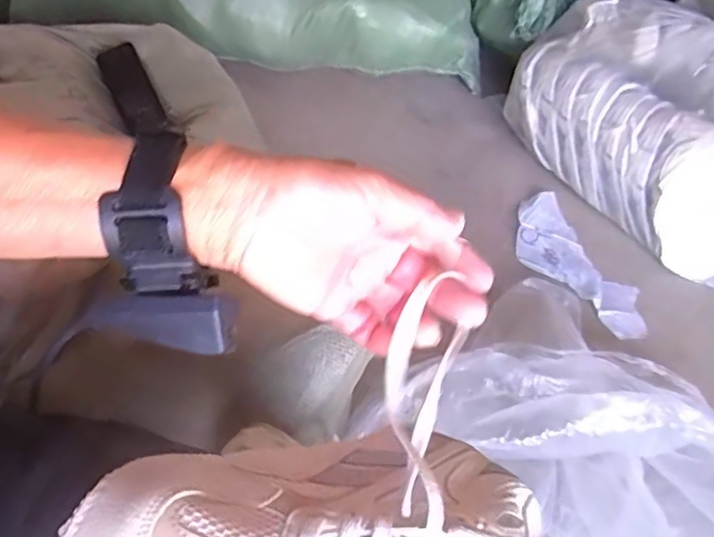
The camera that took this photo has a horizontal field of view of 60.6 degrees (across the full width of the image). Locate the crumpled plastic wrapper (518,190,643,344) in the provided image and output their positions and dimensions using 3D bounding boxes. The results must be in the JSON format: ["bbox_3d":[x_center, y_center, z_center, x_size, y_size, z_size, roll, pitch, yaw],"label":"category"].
[{"bbox_3d":[0.334,-0.008,0.962,0.118,0.024,0.310,-14,52,-17],"label":"crumpled plastic wrapper"}]

